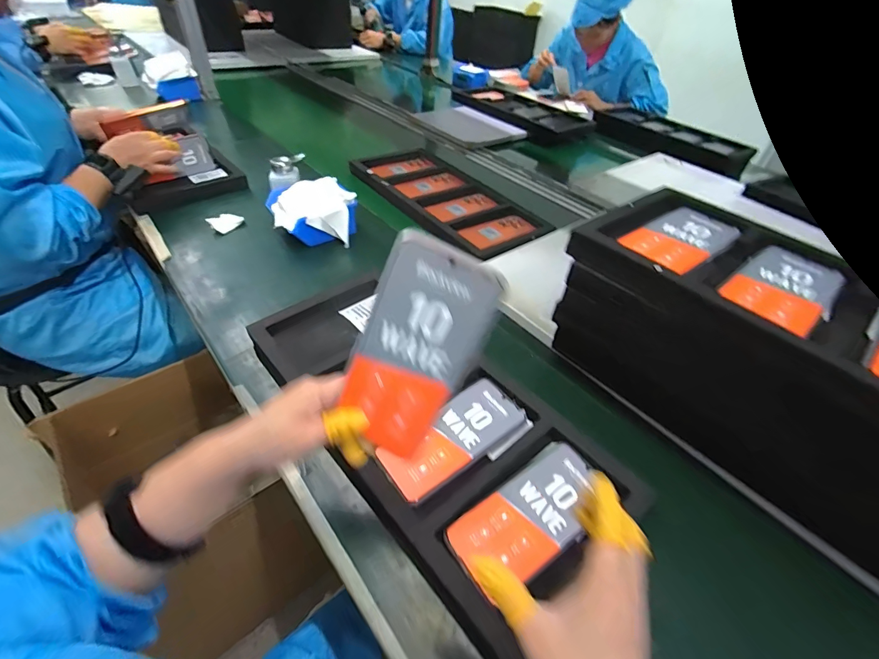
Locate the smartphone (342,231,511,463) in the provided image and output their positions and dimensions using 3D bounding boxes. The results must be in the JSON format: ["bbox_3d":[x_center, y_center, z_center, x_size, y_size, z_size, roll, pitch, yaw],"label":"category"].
[{"bbox_3d":[-0.020,0.018,0.290,0.076,0.166,0.012,27,22,3],"label":"smartphone"}]

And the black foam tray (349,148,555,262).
[{"bbox_3d":[0.004,-0.297,0.910,0.232,0.033,0.491,-25,51,-30],"label":"black foam tray"}]

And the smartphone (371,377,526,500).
[{"bbox_3d":[0.017,0.118,0.450,0.168,0.006,0.072,-26,52,-31],"label":"smartphone"}]

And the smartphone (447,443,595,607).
[{"bbox_3d":[0.092,0.182,0.393,0.169,0.008,0.076,-26,52,-27],"label":"smartphone"}]

